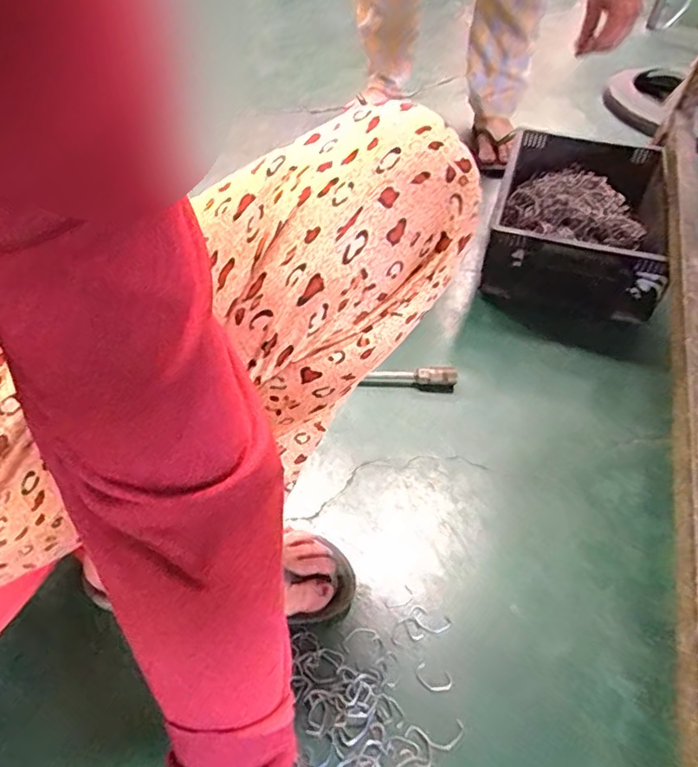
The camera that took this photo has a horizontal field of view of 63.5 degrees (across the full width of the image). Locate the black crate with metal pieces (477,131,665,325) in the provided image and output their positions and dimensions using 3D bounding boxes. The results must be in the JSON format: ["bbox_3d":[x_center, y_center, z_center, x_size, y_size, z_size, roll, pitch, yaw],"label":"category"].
[{"bbox_3d":[0.364,-0.257,0.903,0.255,0.121,0.360,17,47,9],"label":"black crate with metal pieces"}]

